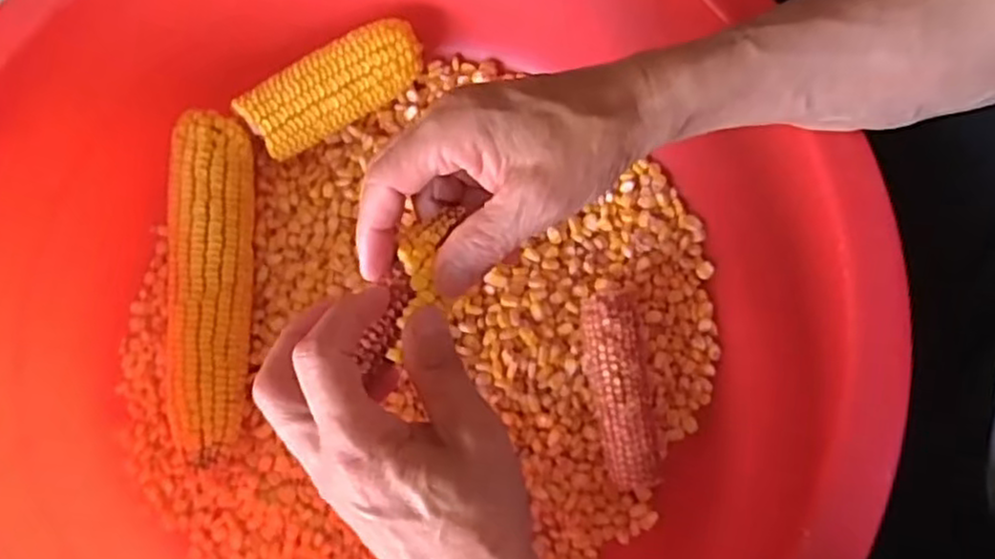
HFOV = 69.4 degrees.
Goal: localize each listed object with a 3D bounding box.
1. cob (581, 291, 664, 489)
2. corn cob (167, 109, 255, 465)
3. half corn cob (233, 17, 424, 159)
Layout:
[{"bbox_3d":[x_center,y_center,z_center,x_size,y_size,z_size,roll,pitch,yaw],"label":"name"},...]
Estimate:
[{"bbox_3d":[0.077,0.068,0.442,0.037,0.040,0.114,-11,75,-2],"label":"cob"},{"bbox_3d":[-0.181,0.001,0.461,0.046,0.044,0.215,-3,73,-3],"label":"corn cob"},{"bbox_3d":[-0.108,-0.128,0.495,0.123,0.052,0.044,-34,77,-11],"label":"half corn cob"}]

